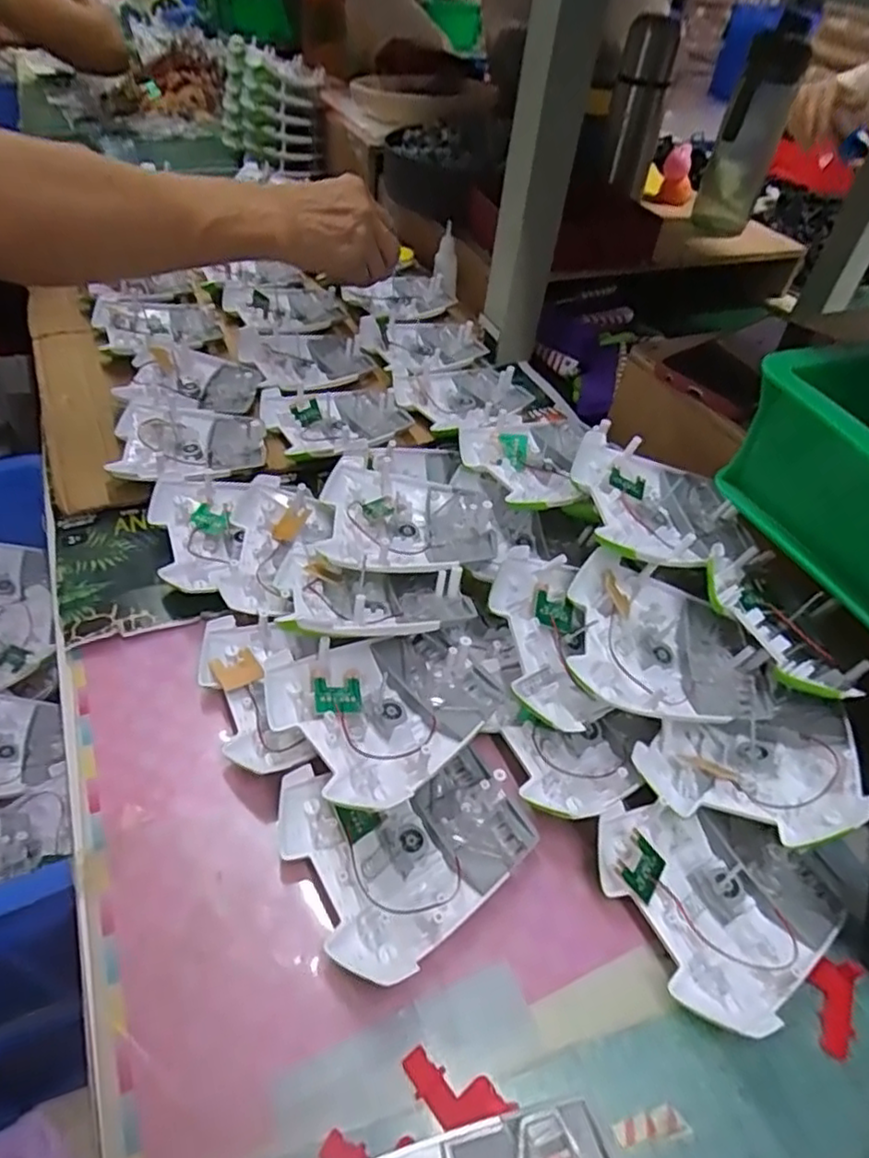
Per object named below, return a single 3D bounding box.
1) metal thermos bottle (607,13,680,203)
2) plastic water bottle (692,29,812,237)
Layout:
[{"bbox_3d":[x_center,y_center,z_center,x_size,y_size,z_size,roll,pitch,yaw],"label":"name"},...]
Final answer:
[{"bbox_3d":[0.227,-0.519,0.743,0.057,0.150,0.043,11,47,6],"label":"metal thermos bottle"},{"bbox_3d":[0.359,-0.500,0.763,0.067,0.195,0.063,17,48,11],"label":"plastic water bottle"}]

